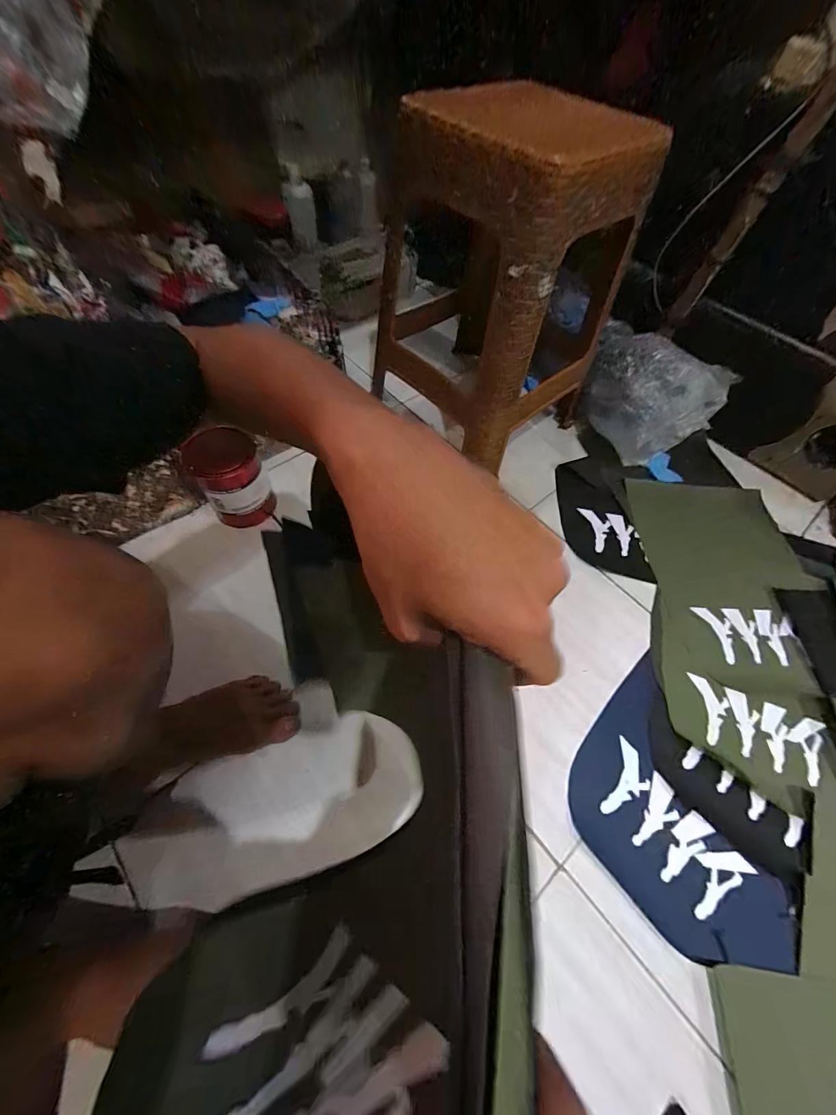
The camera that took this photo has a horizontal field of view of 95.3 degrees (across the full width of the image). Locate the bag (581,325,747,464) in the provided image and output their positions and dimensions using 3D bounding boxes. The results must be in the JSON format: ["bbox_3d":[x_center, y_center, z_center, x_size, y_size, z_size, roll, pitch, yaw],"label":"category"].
[{"bbox_3d":[0.463,-0.349,0.780,0.165,0.159,0.277,-14,62,-12],"label":"bag"}]

